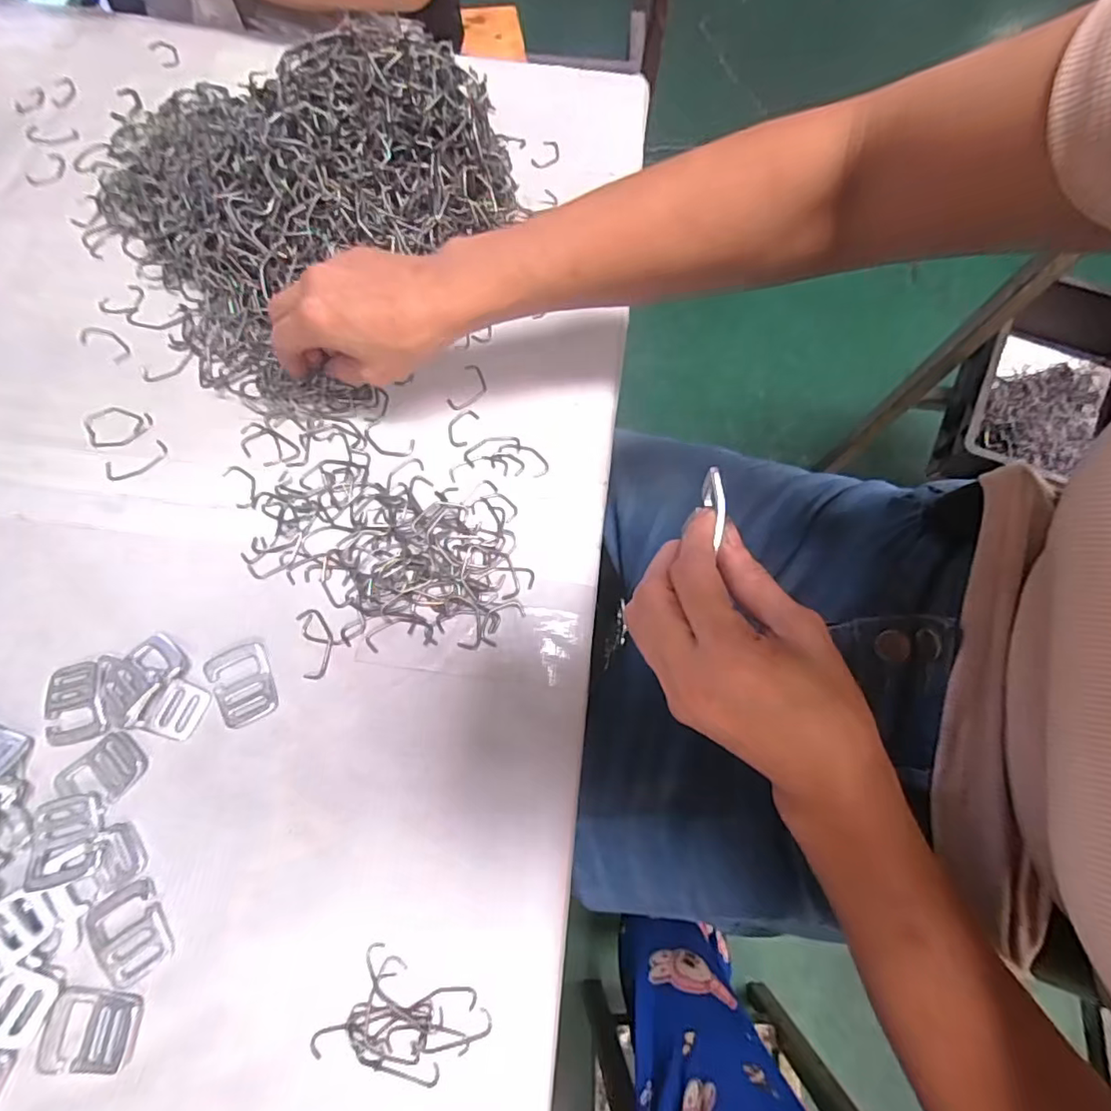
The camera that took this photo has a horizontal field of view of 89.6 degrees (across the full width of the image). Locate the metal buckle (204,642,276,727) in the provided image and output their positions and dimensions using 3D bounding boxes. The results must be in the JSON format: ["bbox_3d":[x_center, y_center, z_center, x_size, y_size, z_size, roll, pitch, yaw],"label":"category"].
[{"bbox_3d":[-0.184,0.075,0.327,0.034,0.004,0.046,-23,75,-8],"label":"metal buckle"}]

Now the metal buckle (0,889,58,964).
[{"bbox_3d":[-0.272,0.185,0.282,0.030,0.004,0.022,41,51,5],"label":"metal buckle"}]

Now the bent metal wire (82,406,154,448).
[{"bbox_3d":[-0.293,-0.086,0.372,0.044,0.004,0.030,-1,73,-2],"label":"bent metal wire"}]

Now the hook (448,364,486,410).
[{"bbox_3d":[-0.060,-0.117,0.392,0.020,0.004,0.037,22,74,5],"label":"hook"}]

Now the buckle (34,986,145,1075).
[{"bbox_3d":[-0.228,0.233,0.273,0.044,0.004,0.034,6,73,0],"label":"buckle"}]

